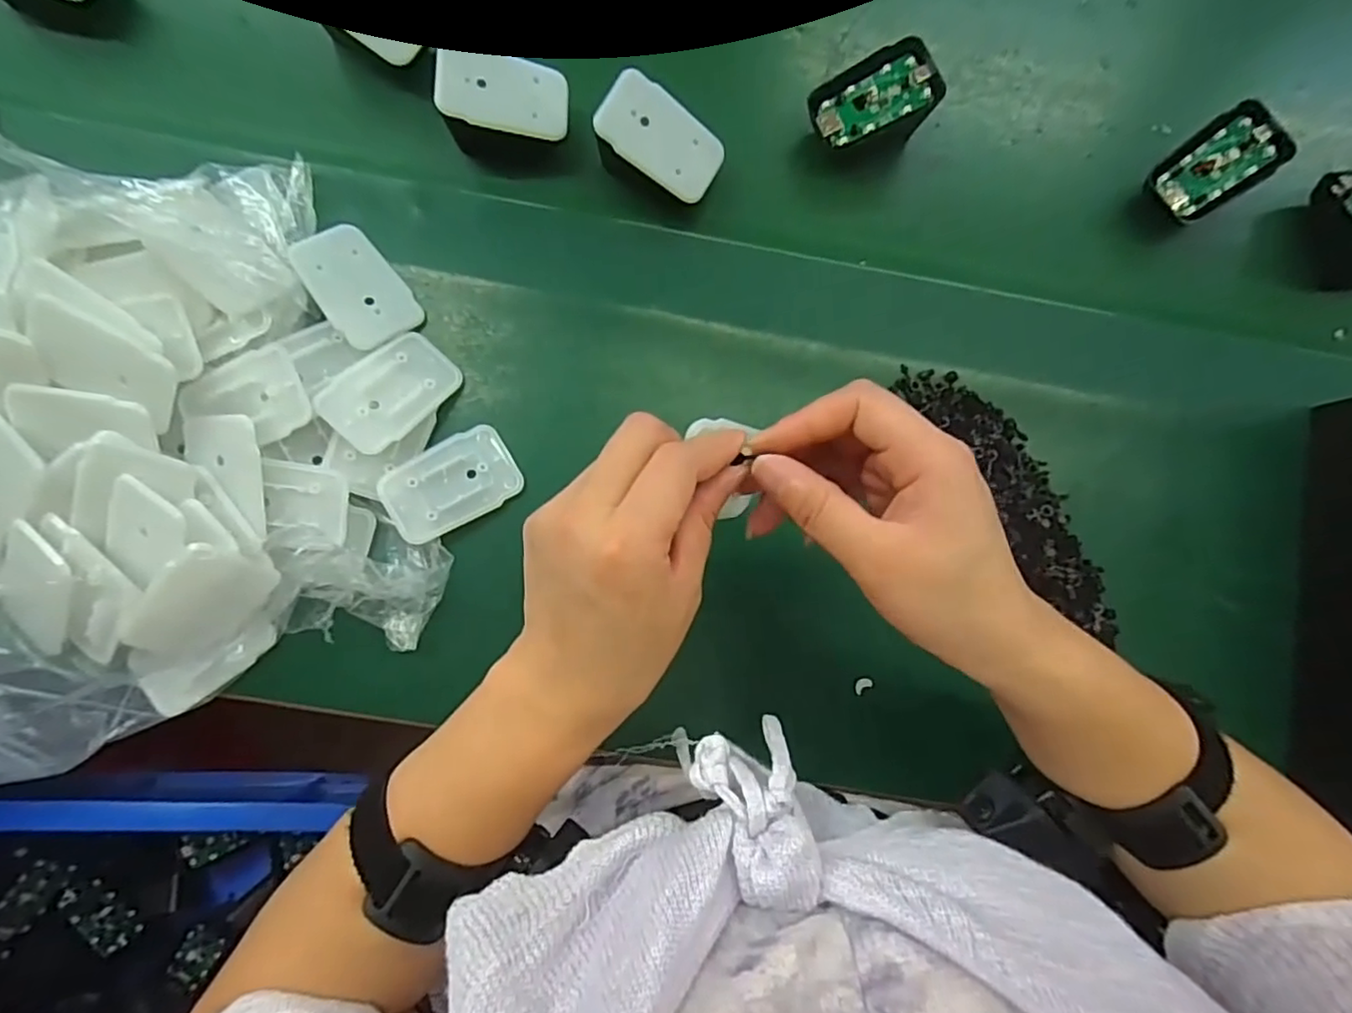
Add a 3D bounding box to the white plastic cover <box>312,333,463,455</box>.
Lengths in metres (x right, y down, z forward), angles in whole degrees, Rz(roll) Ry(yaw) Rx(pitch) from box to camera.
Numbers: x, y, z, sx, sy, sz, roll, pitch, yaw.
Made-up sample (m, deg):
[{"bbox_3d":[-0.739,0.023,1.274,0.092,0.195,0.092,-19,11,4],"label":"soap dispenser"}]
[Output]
[{"bbox_3d":[-0.152,-0.062,0.335,0.044,0.006,0.068,46,67,-6],"label":"white plastic cover"}]

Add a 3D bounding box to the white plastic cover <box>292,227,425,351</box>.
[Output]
[{"bbox_3d":[-0.173,-0.119,0.338,0.042,0.012,0.065,-38,87,-8],"label":"white plastic cover"}]

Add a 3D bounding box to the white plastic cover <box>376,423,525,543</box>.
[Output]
[{"bbox_3d":[-0.121,-0.012,0.340,0.068,0.011,0.043,-34,86,-8],"label":"white plastic cover"}]

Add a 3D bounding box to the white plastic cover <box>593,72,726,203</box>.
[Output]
[{"bbox_3d":[-0.008,-0.200,0.341,0.067,0.004,0.043,32,84,-21],"label":"white plastic cover"}]

